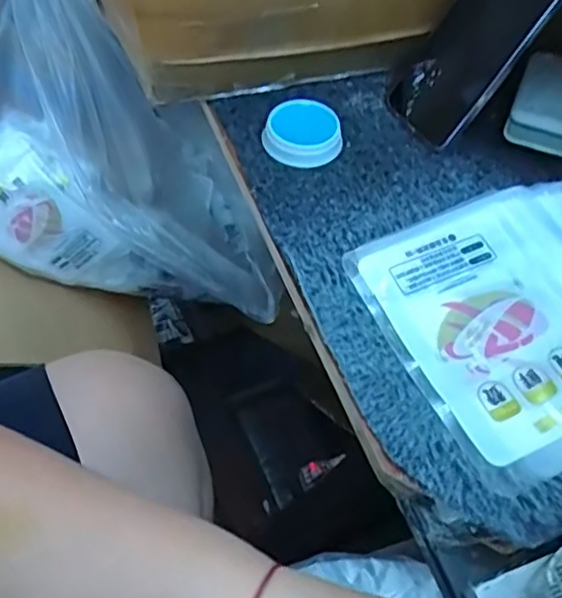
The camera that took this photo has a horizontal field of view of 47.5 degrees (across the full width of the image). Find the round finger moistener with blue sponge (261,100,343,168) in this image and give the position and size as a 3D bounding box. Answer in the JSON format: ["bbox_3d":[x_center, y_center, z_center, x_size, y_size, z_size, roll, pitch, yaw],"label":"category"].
[{"bbox_3d":[0.017,-0.132,0.500,0.059,0.024,0.051,7,54,1],"label":"round finger moistener with blue sponge"}]

